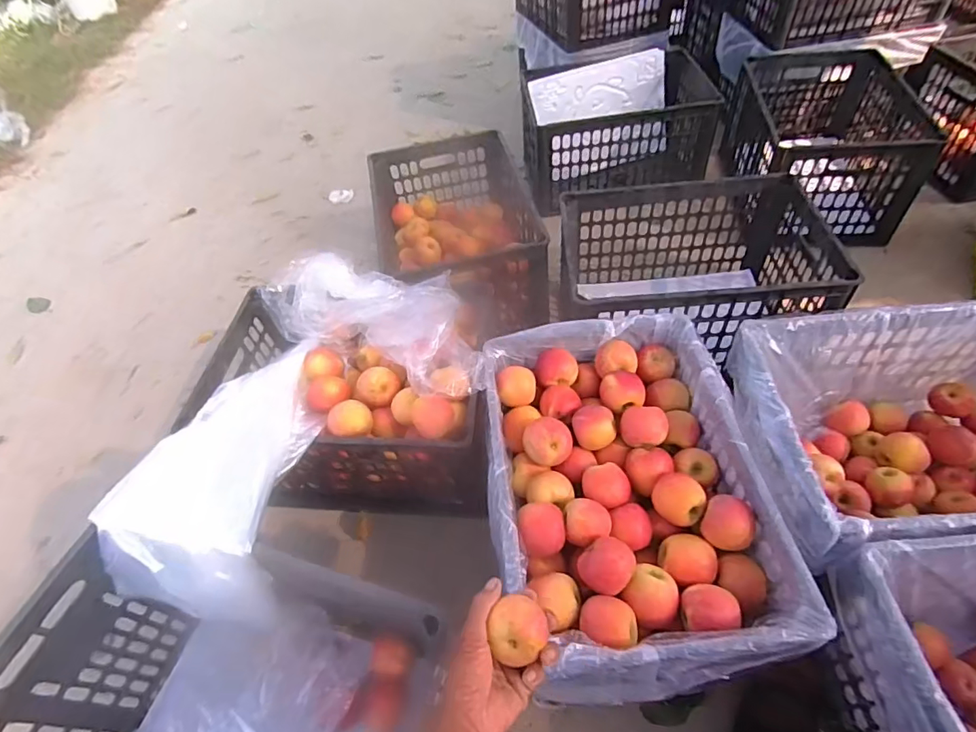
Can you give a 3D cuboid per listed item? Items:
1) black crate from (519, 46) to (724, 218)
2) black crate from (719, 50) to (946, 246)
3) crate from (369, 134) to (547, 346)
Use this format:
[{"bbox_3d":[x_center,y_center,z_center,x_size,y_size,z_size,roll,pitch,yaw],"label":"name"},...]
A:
[{"bbox_3d":[0.343,-0.628,1.387,0.473,0.264,0.310,-7,54,2],"label":"black crate"},{"bbox_3d":[0.807,-0.560,1.254,0.343,0.229,0.474,5,55,10],"label":"black crate"},{"bbox_3d":[-0.081,-0.294,1.197,0.346,0.223,0.482,-11,52,-3],"label":"crate"}]

